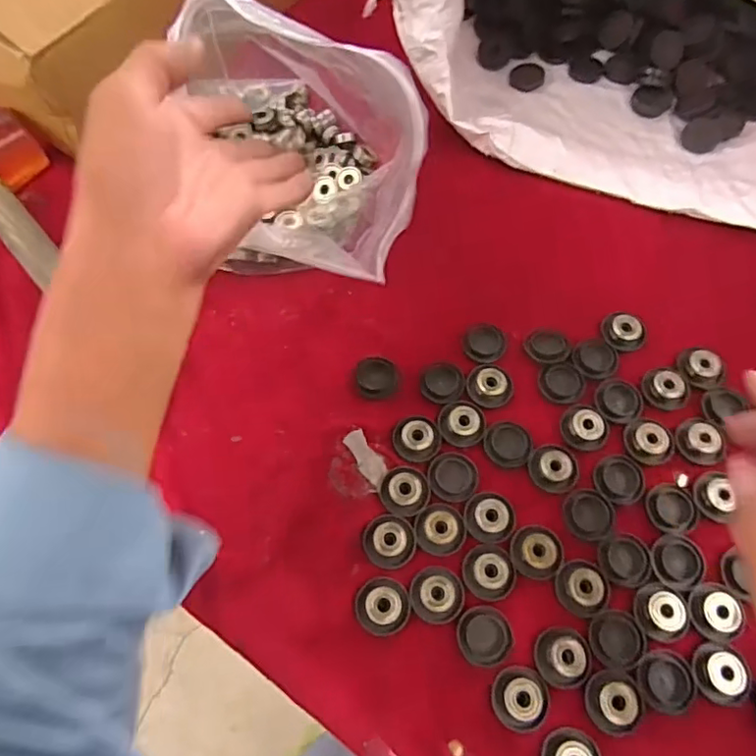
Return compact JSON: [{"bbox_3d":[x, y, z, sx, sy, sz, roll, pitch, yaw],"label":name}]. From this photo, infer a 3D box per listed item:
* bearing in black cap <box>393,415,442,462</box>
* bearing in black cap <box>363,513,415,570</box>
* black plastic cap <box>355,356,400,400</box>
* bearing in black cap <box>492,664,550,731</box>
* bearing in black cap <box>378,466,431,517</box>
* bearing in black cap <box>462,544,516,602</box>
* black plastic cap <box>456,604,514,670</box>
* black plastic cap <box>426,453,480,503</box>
[{"bbox_3d":[0.027,0.041,0.398,0.032,0.009,0.030,0,65,0],"label":"bearing in black cap"},{"bbox_3d":[0.008,0.105,0.374,0.033,0.012,0.033,0,65,0],"label":"bearing in black cap"},{"bbox_3d":[-0.001,0.000,0.421,0.028,0.009,0.029,0,65,0],"label":"black plastic cap"},{"bbox_3d":[0.083,0.185,0.336,0.032,0.006,0.033,0,65,0],"label":"bearing in black cap"},{"bbox_3d":[0.018,0.074,0.385,0.033,0.008,0.031,0,65,0],"label":"bearing in black cap"},{"bbox_3d":[0.071,0.121,0.363,0.032,0.008,0.032,0,65,0],"label":"bearing in black cap"},{"bbox_3d":[0.065,0.155,0.349,0.033,0.004,0.033,0,65,0],"label":"black plastic cap"},{"bbox_3d":[0.050,0.066,0.389,0.033,0.004,0.032,0,65,0],"label":"black plastic cap"}]

